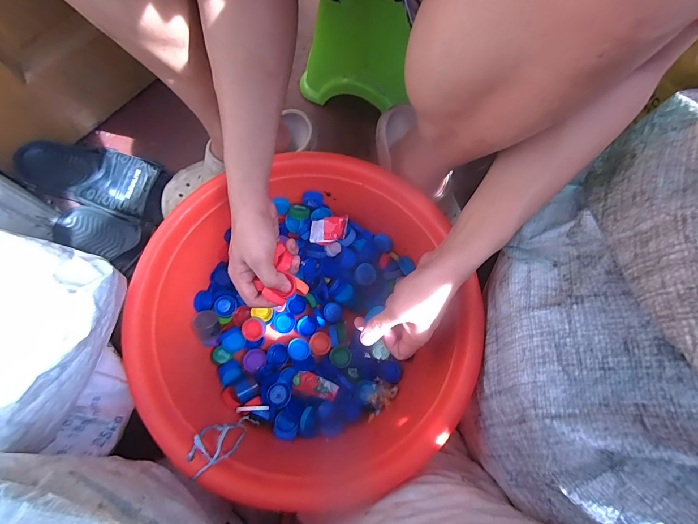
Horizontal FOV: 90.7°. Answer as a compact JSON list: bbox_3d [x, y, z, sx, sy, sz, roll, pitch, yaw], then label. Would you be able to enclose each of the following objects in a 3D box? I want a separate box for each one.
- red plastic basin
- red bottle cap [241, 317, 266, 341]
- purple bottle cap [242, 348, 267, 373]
[{"bbox_3d":[-0.054,0.076,0.444,0.382,0.143,0.355,1,72,-2],"label":"red plastic basin"},{"bbox_3d":[-0.136,0.096,0.492,0.031,0.015,0.032,1,72,-2],"label":"red bottle cap"},{"bbox_3d":[-0.131,0.137,0.478,0.031,0.011,0.031,1,72,-2],"label":"purple bottle cap"}]

